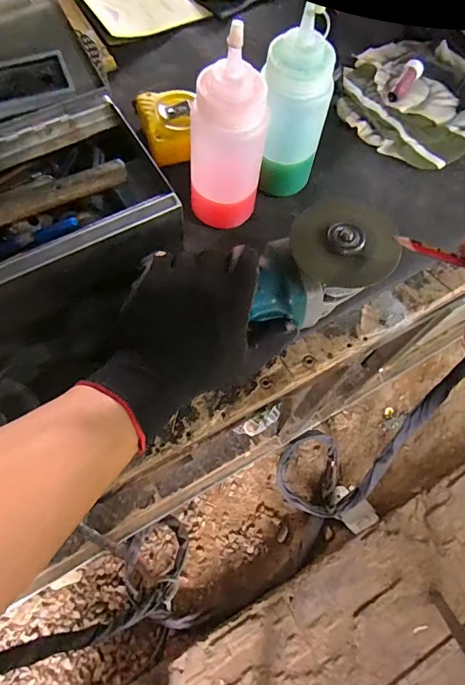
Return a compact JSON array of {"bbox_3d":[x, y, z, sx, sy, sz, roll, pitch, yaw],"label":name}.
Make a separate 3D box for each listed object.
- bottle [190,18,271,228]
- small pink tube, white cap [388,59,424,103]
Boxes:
[{"bbox_3d":[-0.006,-0.173,0.386,0.060,0.159,0.055,-41,75,-16],"label":"bottle"},{"bbox_3d":[0.213,-0.321,0.529,0.021,0.015,0.065,32,70,10],"label":"small pink tube, white cap"}]

